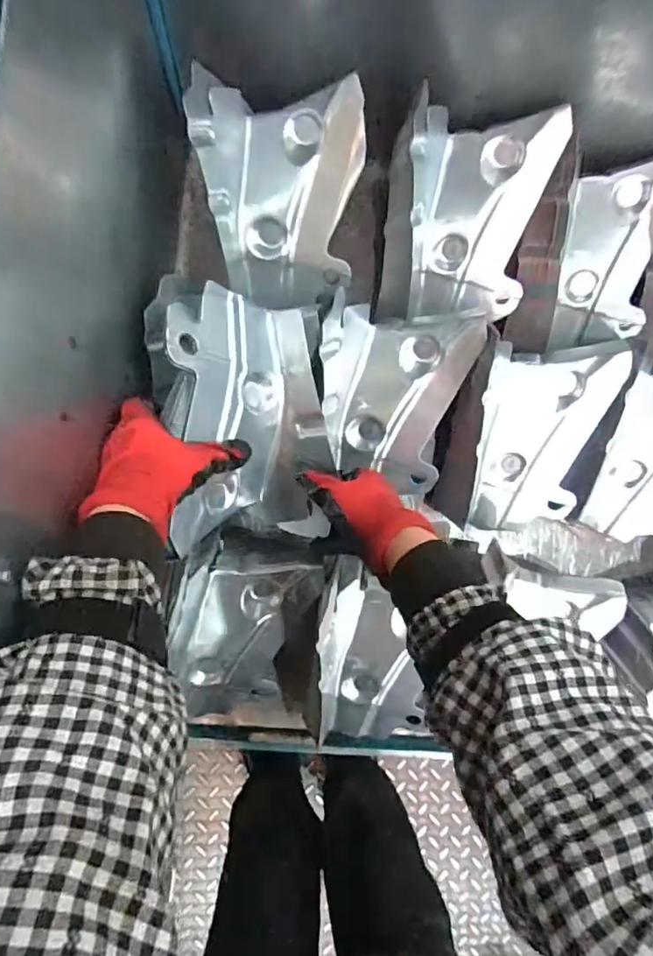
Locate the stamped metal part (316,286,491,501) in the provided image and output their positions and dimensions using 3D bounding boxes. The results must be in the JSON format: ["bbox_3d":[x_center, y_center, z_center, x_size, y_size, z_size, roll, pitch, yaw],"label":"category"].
[{"bbox_3d":[0.056,-0.069,0.489,0.132,0.062,0.174,15,109,3],"label":"stamped metal part"}]

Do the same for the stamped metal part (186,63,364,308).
[{"bbox_3d":[-0.044,-0.257,0.492,0.141,0.088,0.188,8,114,1],"label":"stamped metal part"}]

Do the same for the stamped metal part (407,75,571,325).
[{"bbox_3d":[0.134,-0.241,0.498,0.133,0.054,0.184,7,115,-2],"label":"stamped metal part"}]

